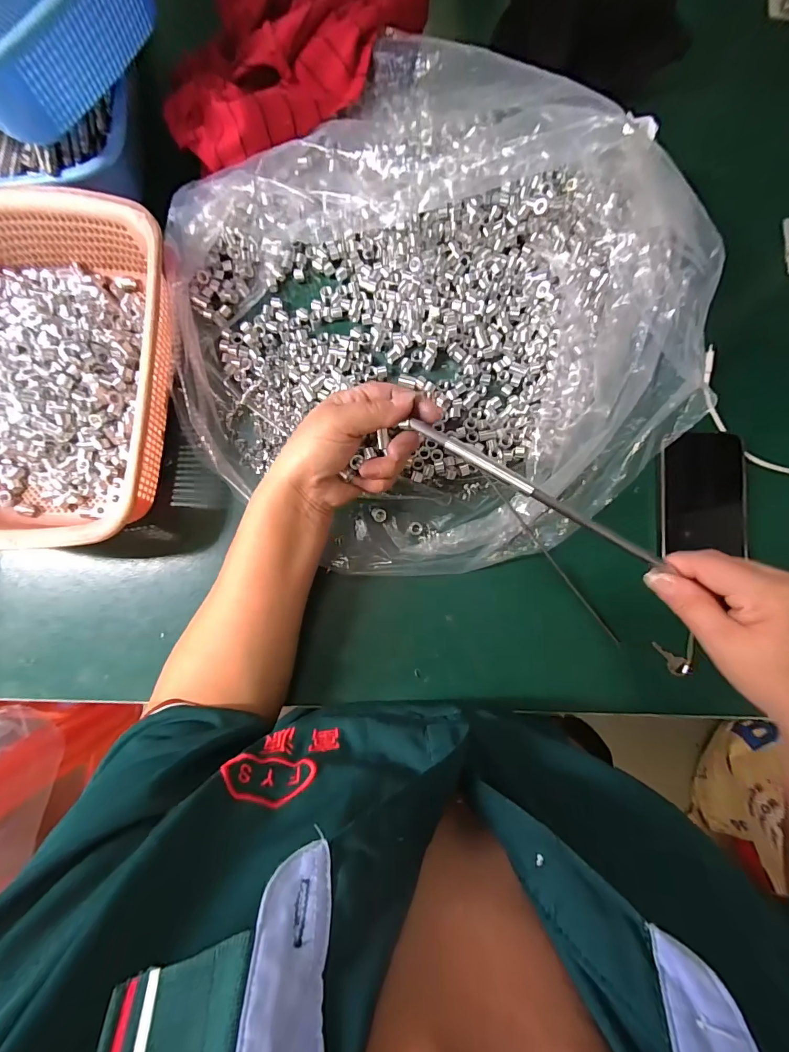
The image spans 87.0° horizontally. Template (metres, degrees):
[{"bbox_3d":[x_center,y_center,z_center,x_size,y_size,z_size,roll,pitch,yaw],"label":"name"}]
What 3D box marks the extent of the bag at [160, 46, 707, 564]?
[{"bbox_3d":[0.036,-0.180,0.377,0.447,0.076,0.425,-31,86,-4],"label":"bag"}]

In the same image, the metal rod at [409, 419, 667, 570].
[{"bbox_3d":[0.103,-0.026,0.310,0.206,0.011,0.009,30,89,2],"label":"metal rod"}]

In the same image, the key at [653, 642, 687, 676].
[{"bbox_3d":[0.255,0.121,0.385,0.015,0.005,0.035,-39,78,-1],"label":"key"}]

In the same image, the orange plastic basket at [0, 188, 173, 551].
[{"bbox_3d":[-0.302,-0.129,0.359,0.213,0.068,0.294,0,85,-1],"label":"orange plastic basket"}]

